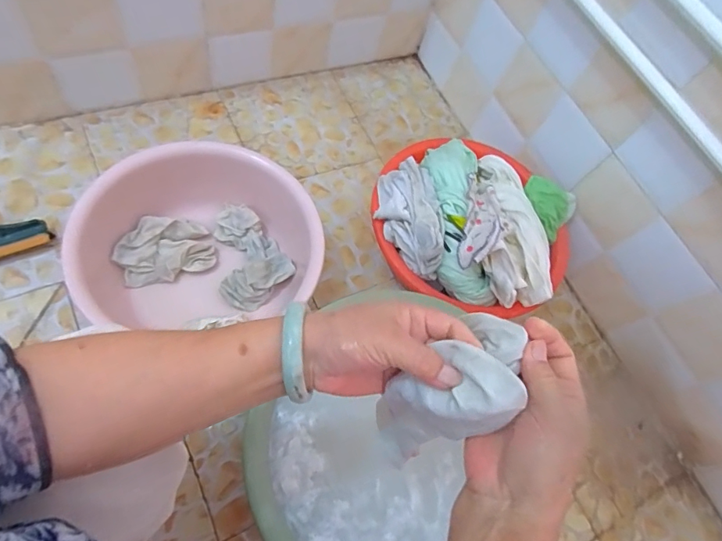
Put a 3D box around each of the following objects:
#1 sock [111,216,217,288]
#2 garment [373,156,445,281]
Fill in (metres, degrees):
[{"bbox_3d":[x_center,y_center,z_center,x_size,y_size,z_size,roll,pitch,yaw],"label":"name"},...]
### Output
[{"bbox_3d":[-0.376,-0.041,0.854,0.170,0.072,0.103,-24,63,-17],"label":"sock"},{"bbox_3d":[0.089,-0.097,0.839,0.111,0.079,0.224,-5,59,-7],"label":"garment"}]

